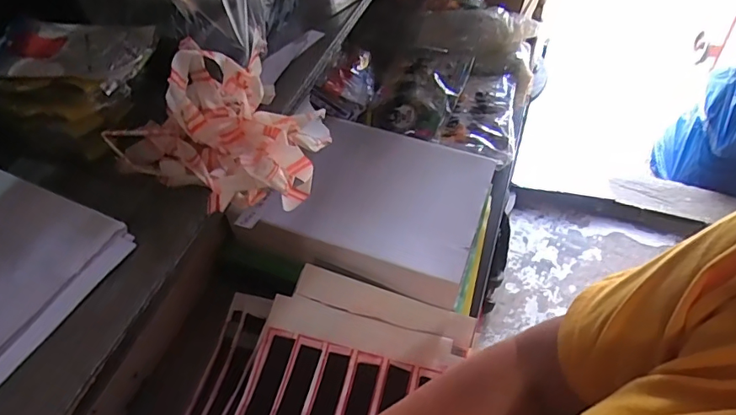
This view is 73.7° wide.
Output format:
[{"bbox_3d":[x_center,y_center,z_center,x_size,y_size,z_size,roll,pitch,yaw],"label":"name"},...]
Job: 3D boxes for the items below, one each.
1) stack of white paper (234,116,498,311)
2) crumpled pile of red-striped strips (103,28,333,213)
[{"bbox_3d":[0.012,-0.001,0.636,0.263,0.072,0.214,17,52,15],"label":"stack of white paper"},{"bbox_3d":[-0.098,-0.066,0.373,0.131,0.080,0.134,-1,50,1],"label":"crumpled pile of red-striped strips"}]

